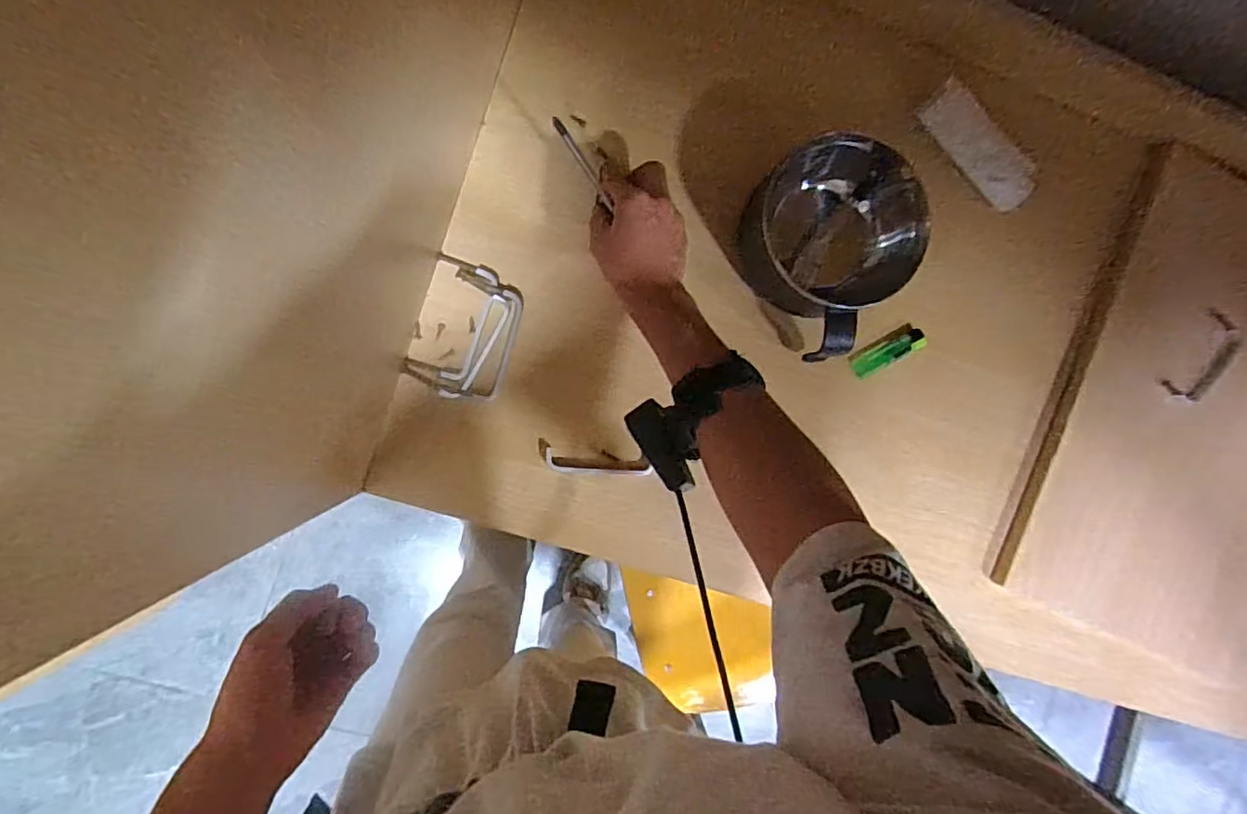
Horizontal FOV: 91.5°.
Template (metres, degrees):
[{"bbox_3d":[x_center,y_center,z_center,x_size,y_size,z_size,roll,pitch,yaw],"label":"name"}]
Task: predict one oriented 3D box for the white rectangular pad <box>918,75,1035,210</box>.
[{"bbox_3d":[0.338,-0.247,0.578,0.009,0.042,0.129,-27,79,-42],"label":"white rectangular pad"}]

